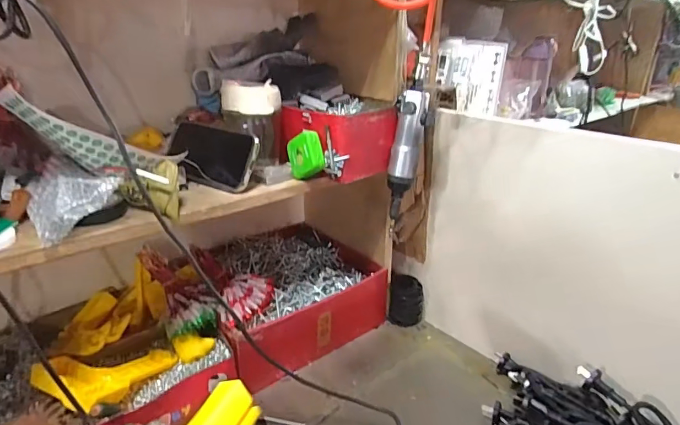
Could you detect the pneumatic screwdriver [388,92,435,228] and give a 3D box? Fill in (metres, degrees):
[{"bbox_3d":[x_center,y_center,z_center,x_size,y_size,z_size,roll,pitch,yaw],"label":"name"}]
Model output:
[{"bbox_3d":[0.099,-0.080,0.634,0.057,0.176,0.036,2,23,4],"label":"pneumatic screwdriver"}]

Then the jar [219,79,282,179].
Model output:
[{"bbox_3d":[-0.121,-0.124,0.618,0.067,0.113,0.067,1,23,0],"label":"jar"}]

